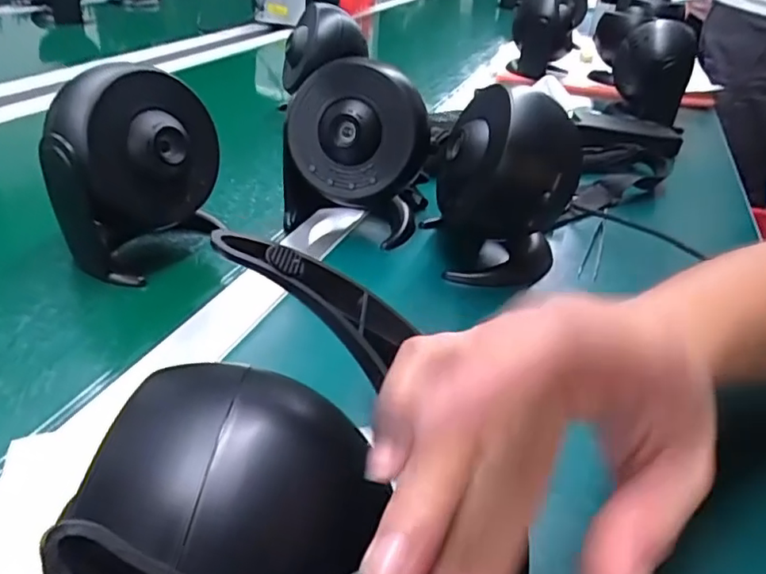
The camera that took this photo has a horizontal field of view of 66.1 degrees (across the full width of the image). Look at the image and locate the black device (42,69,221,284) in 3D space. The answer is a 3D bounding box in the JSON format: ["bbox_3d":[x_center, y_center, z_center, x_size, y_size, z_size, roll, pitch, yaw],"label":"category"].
[{"bbox_3d":[-0.176,-0.087,0.426,0.066,0.126,0.105,17,34,23],"label":"black device"}]

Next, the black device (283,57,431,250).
[{"bbox_3d":[-0.022,-0.110,0.489,0.121,0.137,0.094,2,32,0],"label":"black device"}]

